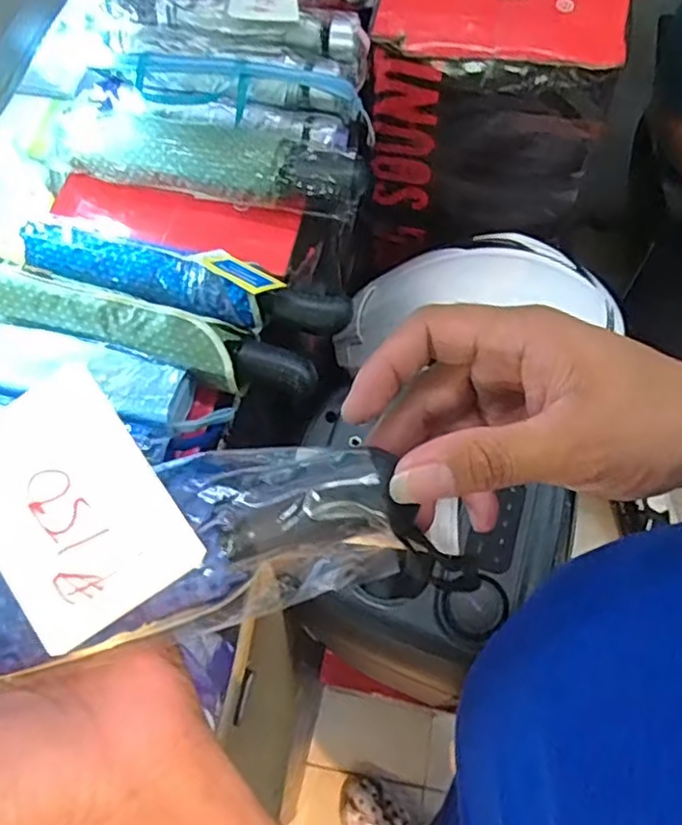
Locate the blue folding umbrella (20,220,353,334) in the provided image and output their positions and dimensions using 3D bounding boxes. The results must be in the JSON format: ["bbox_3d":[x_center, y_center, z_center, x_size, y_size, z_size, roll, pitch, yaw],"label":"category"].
[{"bbox_3d":[-0.133,-0.110,0.565,0.275,0.050,0.048,13,67,8],"label":"blue folding umbrella"}]

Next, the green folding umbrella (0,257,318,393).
[{"bbox_3d":[-0.159,-0.066,0.552,0.277,0.048,0.056,14,67,8],"label":"green folding umbrella"}]

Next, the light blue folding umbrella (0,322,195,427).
[{"bbox_3d":[-0.211,-0.027,0.544,0.182,0.040,0.064,12,67,8],"label":"light blue folding umbrella"}]

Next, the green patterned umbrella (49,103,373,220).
[{"bbox_3d":[-0.118,-0.228,0.600,0.292,0.038,0.064,12,67,7],"label":"green patterned umbrella"}]

